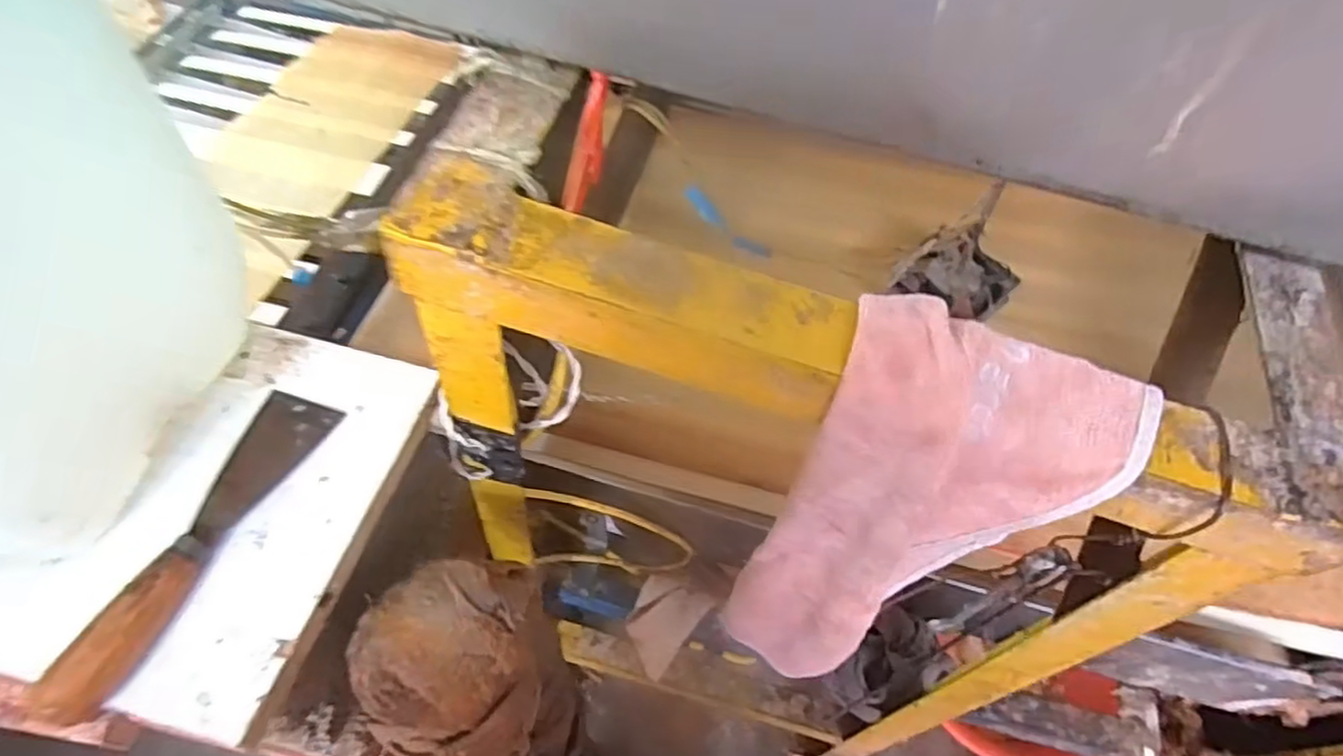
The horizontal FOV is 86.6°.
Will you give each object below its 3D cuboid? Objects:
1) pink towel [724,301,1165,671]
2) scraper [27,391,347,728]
[{"bbox_3d":[0.116,0.098,0.405,0.127,0.328,0.088,22,59,10],"label":"pink towel"},{"bbox_3d":[-0.228,0.074,0.343,0.043,0.035,0.171,15,58,5],"label":"scraper"}]

